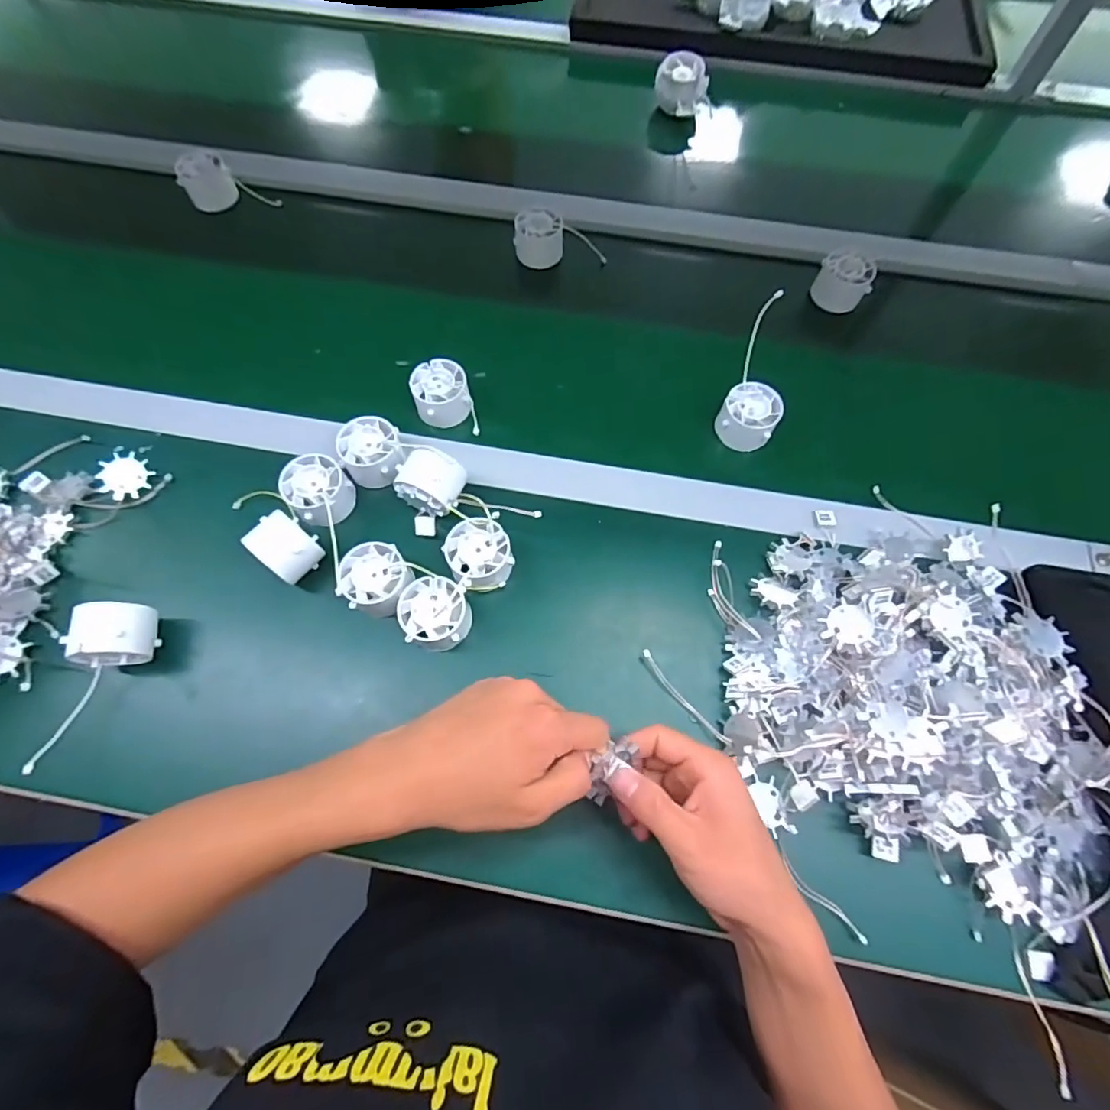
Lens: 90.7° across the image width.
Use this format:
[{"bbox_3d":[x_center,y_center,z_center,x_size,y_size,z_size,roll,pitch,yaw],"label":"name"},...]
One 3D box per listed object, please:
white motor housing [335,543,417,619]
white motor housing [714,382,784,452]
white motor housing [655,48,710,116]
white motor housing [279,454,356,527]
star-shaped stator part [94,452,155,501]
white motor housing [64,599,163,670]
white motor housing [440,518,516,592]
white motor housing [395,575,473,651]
[{"bbox_3d":[-0.139,0.021,0.430,0.051,0.035,0.051,0,68,-1],"label":"white motor housing"},{"bbox_3d":[0.175,-0.125,0.495,0.049,0.033,0.050,0,68,-1],"label":"white motor housing"},{"bbox_3d":[0.156,-0.578,0.672,0.064,0.037,0.062,12,68,4],"label":"white motor housing"},{"bbox_3d":[-0.195,-0.052,0.457,0.049,0.038,0.054,-35,73,-14],"label":"white motor housing"},{"bbox_3d":[-0.367,-0.068,0.469,0.037,0.011,0.040,49,57,-13],"label":"star-shaped stator part"},{"bbox_3d":[-0.321,0.061,0.406,0.044,0.053,0.040,-7,68,-4],"label":"white motor housing"},{"bbox_3d":[-0.060,0.001,0.440,0.048,0.040,0.052,0,68,-1],"label":"white motor housing"},{"bbox_3d":[-0.092,0.047,0.420,0.050,0.031,0.053,-7,68,-4],"label":"white motor housing"}]

